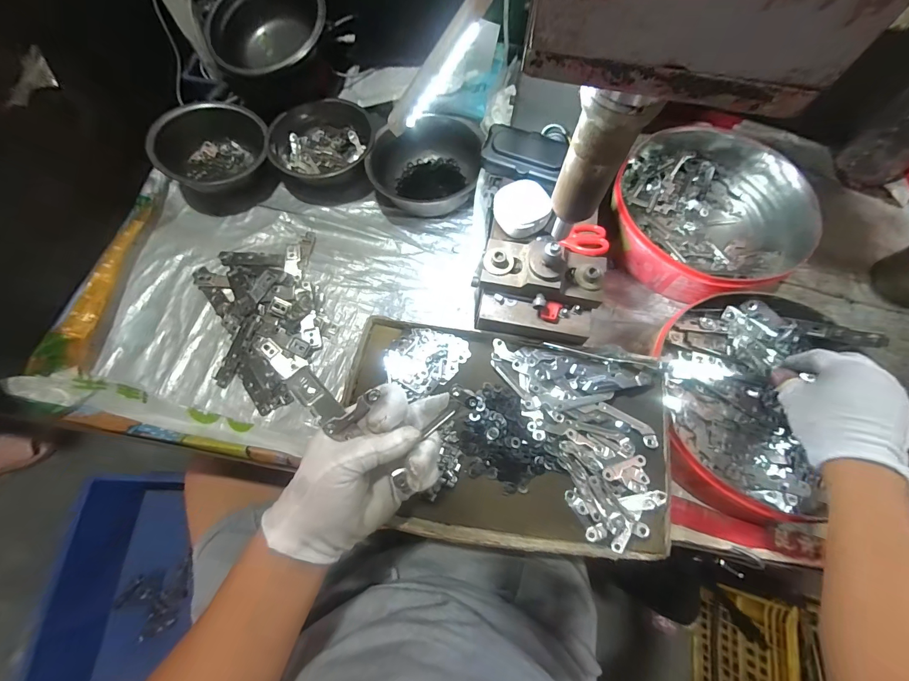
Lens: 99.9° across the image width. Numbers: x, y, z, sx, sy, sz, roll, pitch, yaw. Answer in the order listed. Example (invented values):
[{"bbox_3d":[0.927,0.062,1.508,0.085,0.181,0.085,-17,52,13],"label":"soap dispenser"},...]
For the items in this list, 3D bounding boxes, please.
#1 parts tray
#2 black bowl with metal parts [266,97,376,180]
[{"bbox_3d":[0.045,0.089,0.367,0.303,0.025,0.192,8,70,2],"label":"parts tray"},{"bbox_3d":[-0.186,-0.284,0.553,0.143,0.061,0.136,-7,70,-4],"label":"black bowl with metal parts"}]

